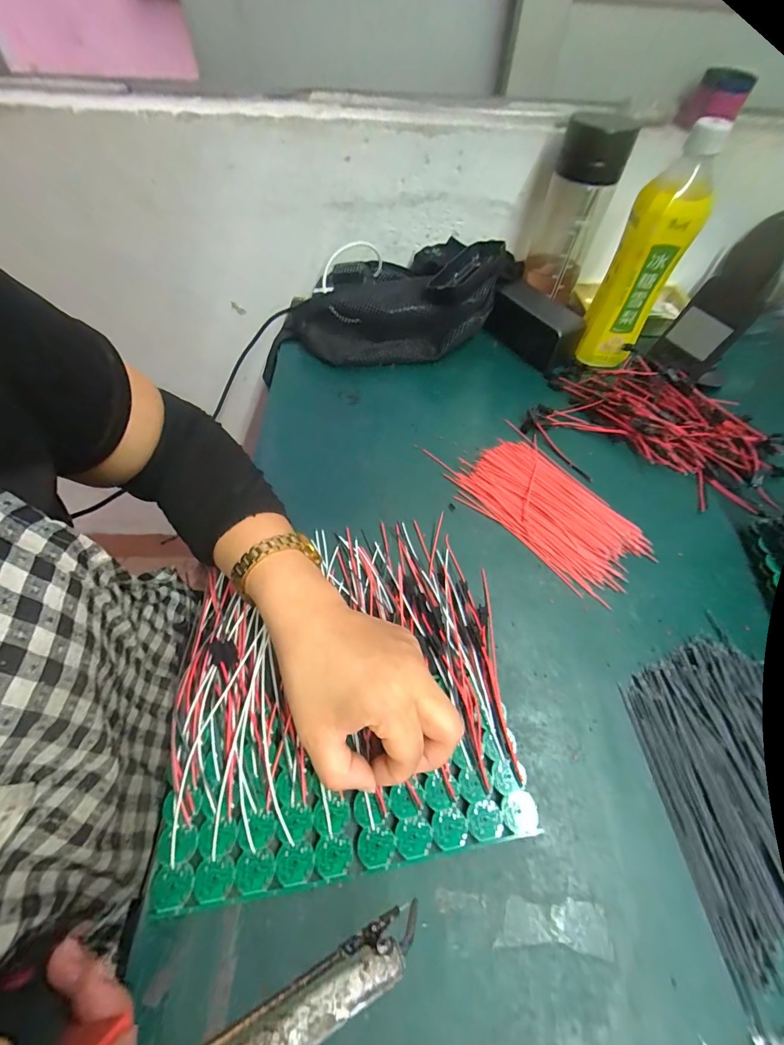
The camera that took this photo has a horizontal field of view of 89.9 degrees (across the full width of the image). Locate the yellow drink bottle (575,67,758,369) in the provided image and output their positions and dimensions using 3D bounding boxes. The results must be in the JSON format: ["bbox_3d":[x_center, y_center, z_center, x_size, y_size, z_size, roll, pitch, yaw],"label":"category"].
[{"bbox_3d":[0.257,-0.266,0.397,0.057,0.243,0.055,29,60,17],"label":"yellow drink bottle"}]

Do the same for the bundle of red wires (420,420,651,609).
[{"bbox_3d":[0.144,-0.017,0.368,0.106,0.013,0.178,-32,62,-20],"label":"bundle of red wires"}]

